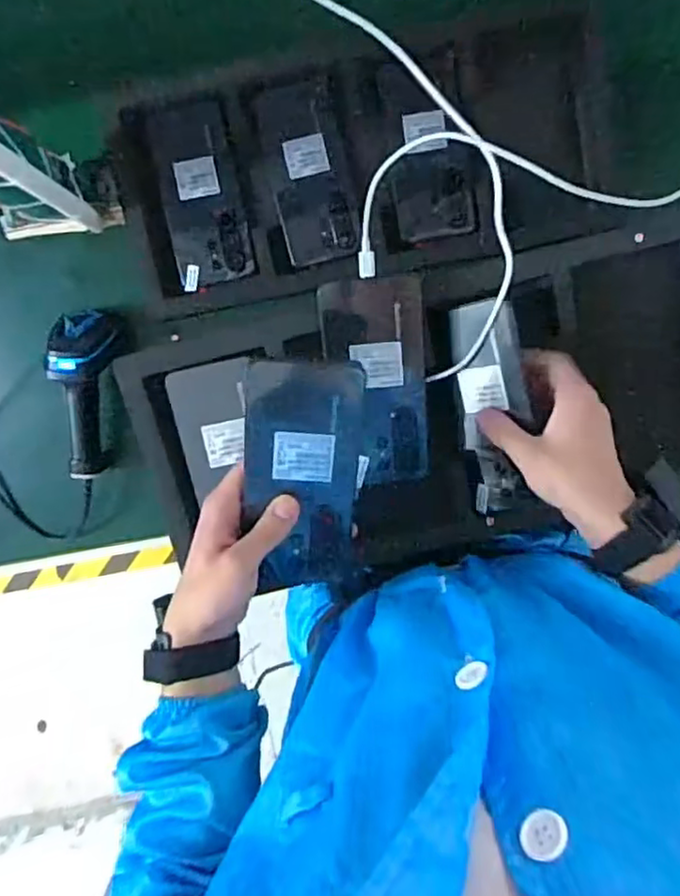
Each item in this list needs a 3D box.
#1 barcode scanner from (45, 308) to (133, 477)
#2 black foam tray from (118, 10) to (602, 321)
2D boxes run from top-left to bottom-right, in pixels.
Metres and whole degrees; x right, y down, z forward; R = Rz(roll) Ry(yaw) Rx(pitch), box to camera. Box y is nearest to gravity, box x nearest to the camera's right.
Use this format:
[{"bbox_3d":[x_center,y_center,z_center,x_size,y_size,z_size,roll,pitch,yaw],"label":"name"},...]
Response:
[{"bbox_3d":[-0.254,-0.049,0.663,0.066,0.057,0.171,3,99,0],"label":"barcode scanner"},{"bbox_3d":[0.027,-0.278,0.675,0.476,0.033,0.207,-12,99,2],"label":"black foam tray"}]

